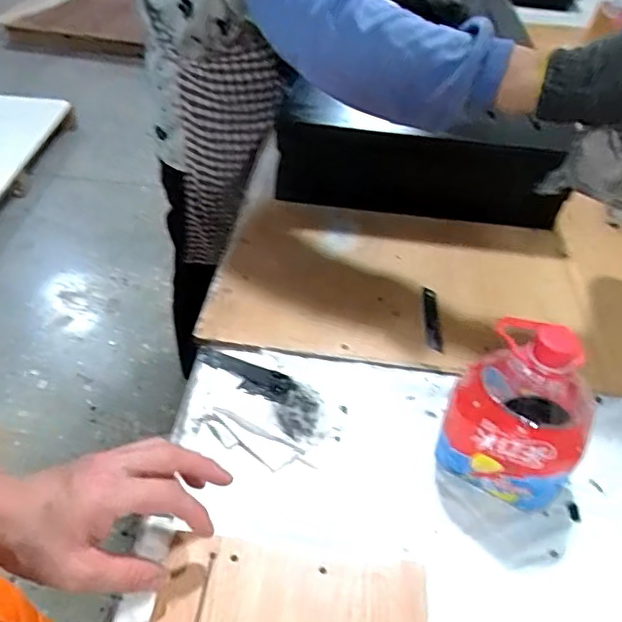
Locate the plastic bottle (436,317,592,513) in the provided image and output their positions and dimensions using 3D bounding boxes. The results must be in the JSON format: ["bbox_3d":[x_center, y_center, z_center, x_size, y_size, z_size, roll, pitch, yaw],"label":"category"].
[{"bbox_3d":[0.177,0.077,0.459,0.102,0.148,0.094,27,49,21],"label":"plastic bottle"}]

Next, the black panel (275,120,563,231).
[{"bbox_3d":[0.138,-0.173,0.731,0.362,0.115,0.031,9,45,4],"label":"black panel"}]

